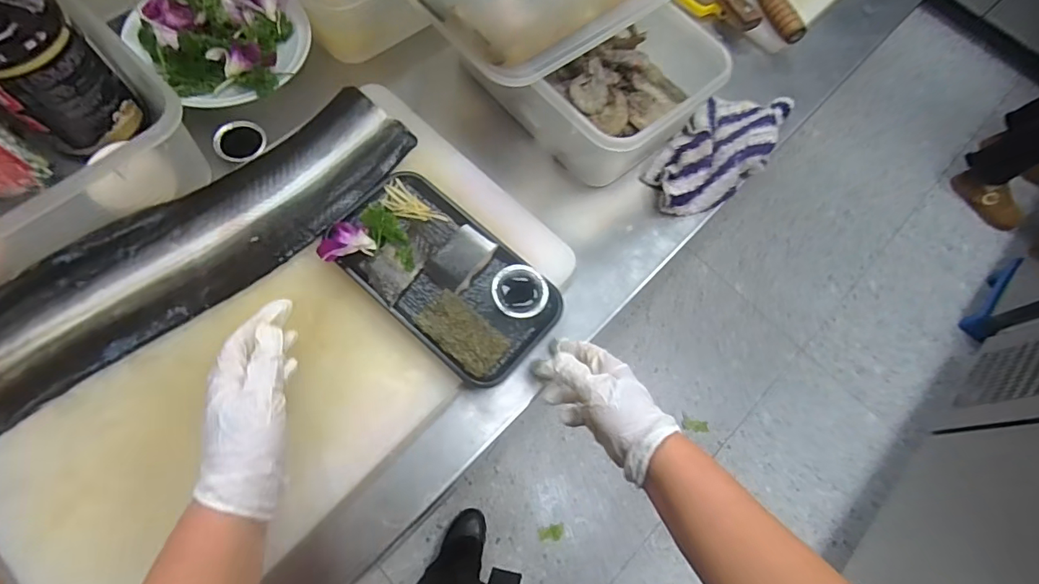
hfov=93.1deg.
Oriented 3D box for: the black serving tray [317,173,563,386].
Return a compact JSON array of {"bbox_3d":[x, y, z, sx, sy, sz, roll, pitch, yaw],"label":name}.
[{"bbox_3d":[-0.075,-0.021,0.497,0.234,0.027,0.130,38,68,8],"label":"black serving tray"}]

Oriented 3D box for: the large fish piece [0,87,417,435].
[{"bbox_3d":[-0.328,-0.039,0.484,0.511,0.031,0.128,-41,74,-20],"label":"large fish piece"}]

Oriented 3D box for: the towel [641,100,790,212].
[{"bbox_3d":[0.255,-0.184,0.631,0.106,0.038,0.238,40,69,14],"label":"towel"}]

